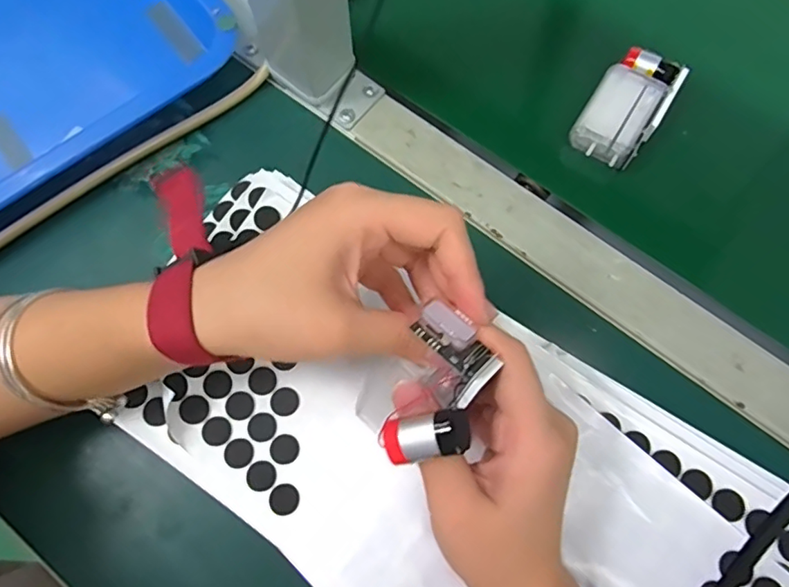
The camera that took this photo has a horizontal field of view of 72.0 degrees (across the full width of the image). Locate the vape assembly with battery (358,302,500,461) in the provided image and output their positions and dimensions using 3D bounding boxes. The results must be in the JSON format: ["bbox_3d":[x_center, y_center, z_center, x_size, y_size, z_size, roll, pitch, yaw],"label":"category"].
[{"bbox_3d":[0.014,0.036,0.206,0.053,0.024,0.044,-42,75,-11],"label":"vape assembly with battery"}]

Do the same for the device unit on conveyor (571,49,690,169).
[{"bbox_3d":[0.148,-0.118,0.344,0.044,0.019,0.075,32,77,10],"label":"device unit on conveyor"}]

